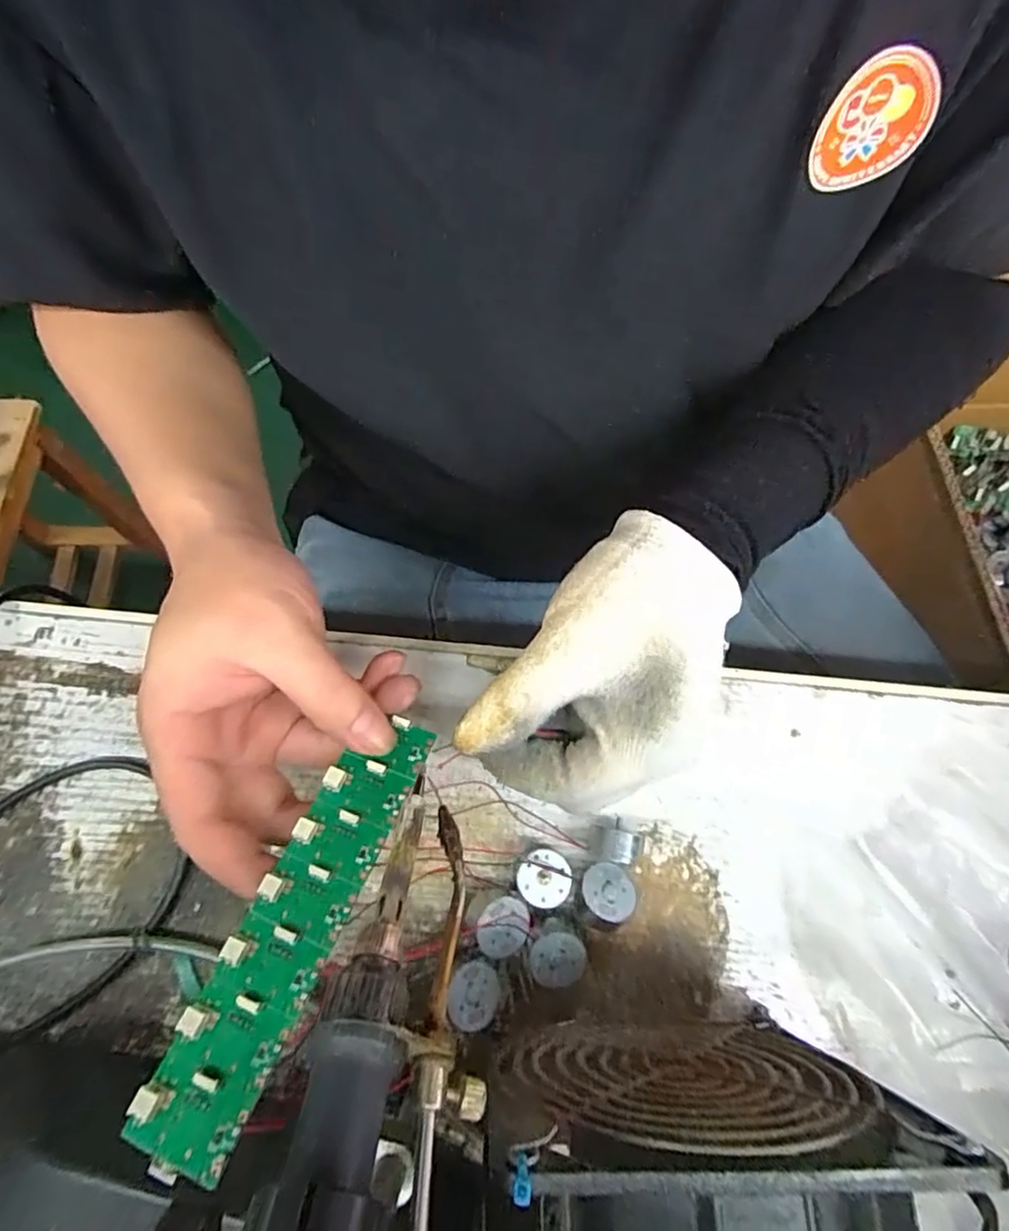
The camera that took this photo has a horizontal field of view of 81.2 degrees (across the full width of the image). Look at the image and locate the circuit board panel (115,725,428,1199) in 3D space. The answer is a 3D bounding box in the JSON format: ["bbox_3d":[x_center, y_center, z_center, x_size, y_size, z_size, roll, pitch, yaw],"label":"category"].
[{"bbox_3d":[-0.066,0.095,0.195,0.031,0.006,0.137,23,58,7],"label":"circuit board panel"}]

